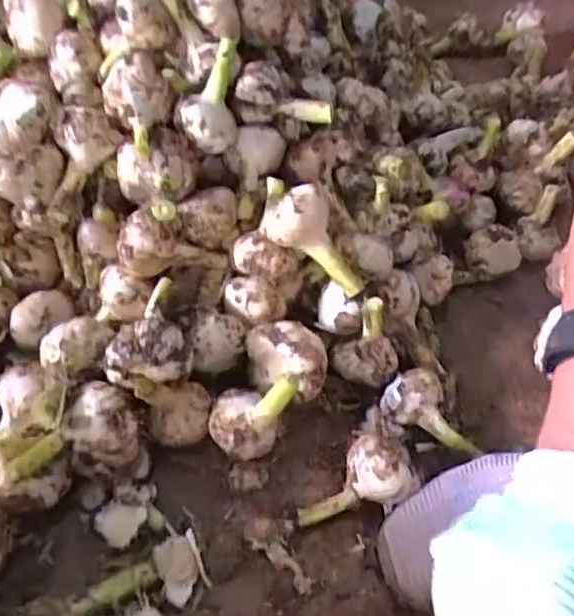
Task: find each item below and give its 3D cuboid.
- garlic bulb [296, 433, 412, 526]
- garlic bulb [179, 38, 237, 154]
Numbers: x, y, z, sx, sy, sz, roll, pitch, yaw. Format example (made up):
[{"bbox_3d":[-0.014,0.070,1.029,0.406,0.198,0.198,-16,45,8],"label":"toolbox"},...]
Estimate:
[{"bbox_3d":[0.049,0.118,0.437,0.091,0.035,0.044,-20,50,-23],"label":"garlic bulb"},{"bbox_3d":[-0.057,-0.165,0.489,0.038,0.083,0.036,14,4,9],"label":"garlic bulb"}]

